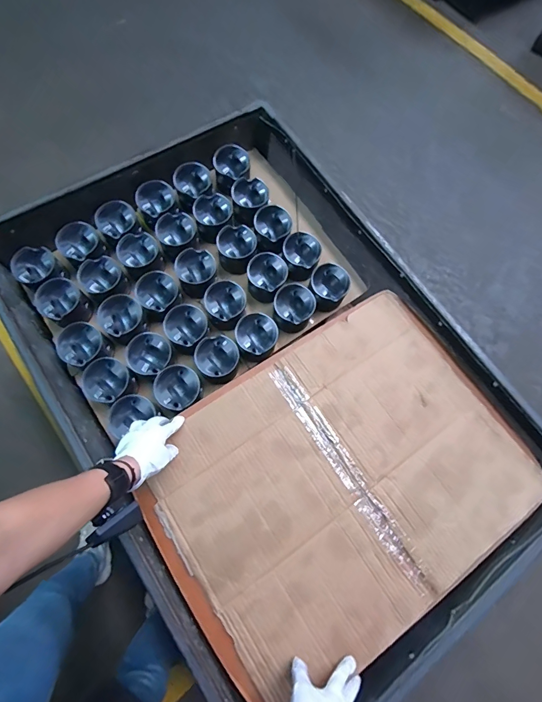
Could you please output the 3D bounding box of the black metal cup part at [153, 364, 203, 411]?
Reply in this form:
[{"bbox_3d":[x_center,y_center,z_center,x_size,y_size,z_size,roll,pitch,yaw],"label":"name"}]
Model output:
[{"bbox_3d":[-0.184,0.082,0.749,0.093,0.062,0.087,1,72,-4],"label":"black metal cup part"}]

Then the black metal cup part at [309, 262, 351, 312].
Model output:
[{"bbox_3d":[0.132,-0.148,0.852,0.087,0.078,0.090,1,72,-4],"label":"black metal cup part"}]

